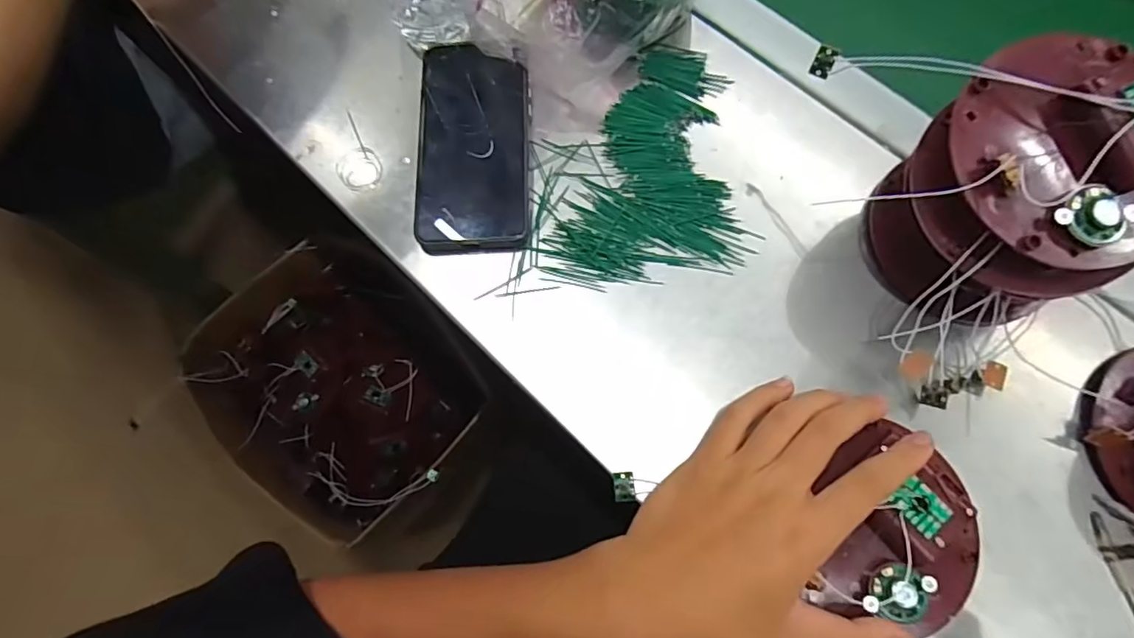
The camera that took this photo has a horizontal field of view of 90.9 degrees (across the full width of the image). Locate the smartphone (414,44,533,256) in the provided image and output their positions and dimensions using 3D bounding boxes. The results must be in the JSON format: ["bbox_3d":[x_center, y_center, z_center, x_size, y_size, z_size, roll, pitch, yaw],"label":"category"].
[{"bbox_3d":[-0.066,-0.124,0.399,0.079,0.017,0.159,-1,74,2],"label":"smartphone"}]

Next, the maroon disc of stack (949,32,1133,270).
[{"bbox_3d":[0.254,-0.083,0.273,0.113,0.021,0.107,0,88,7],"label":"maroon disc of stack"}]

